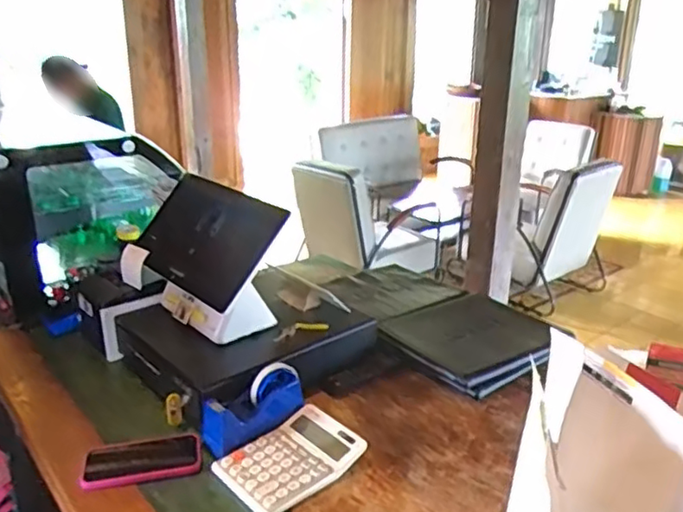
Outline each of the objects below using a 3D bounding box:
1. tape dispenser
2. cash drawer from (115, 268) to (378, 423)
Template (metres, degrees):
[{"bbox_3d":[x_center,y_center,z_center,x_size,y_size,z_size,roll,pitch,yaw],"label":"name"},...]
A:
[{"bbox_3d":[-0.137,0.230,0.957,0.171,0.075,0.058,-30,36,-30],"label":"tape dispenser"},{"bbox_3d":[-0.174,0.157,1.165,0.374,0.101,0.360,-14,25,-34],"label":"cash drawer"}]

